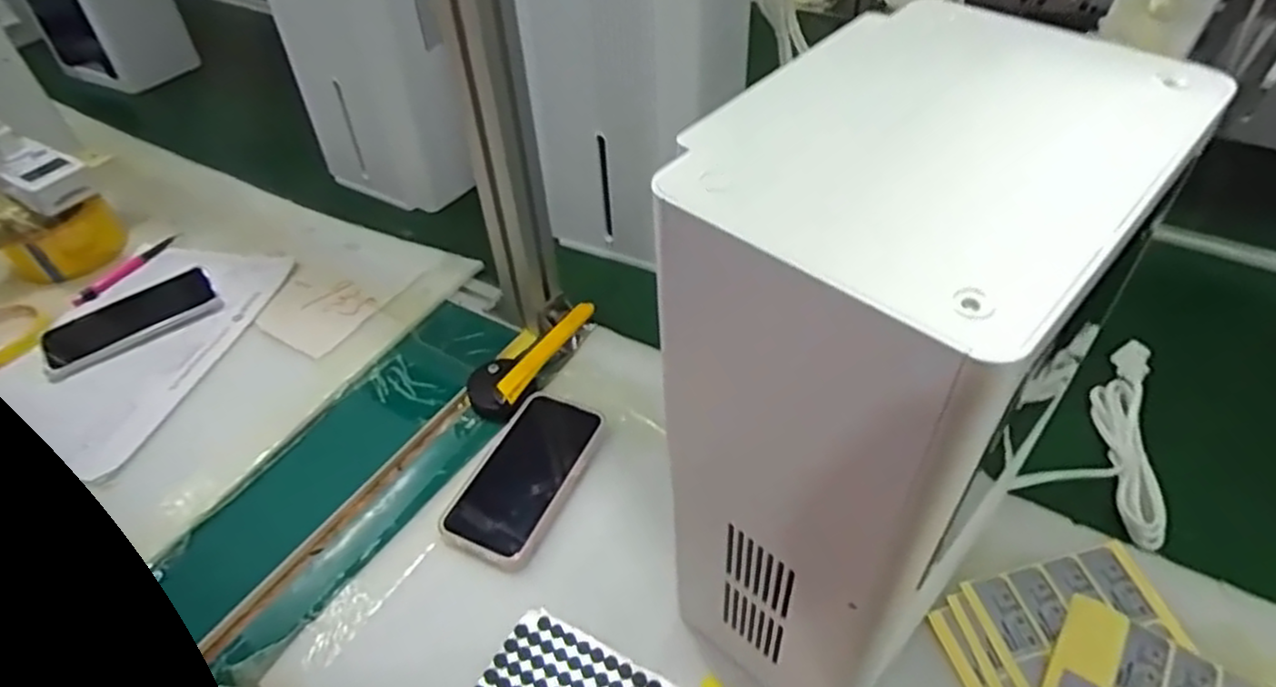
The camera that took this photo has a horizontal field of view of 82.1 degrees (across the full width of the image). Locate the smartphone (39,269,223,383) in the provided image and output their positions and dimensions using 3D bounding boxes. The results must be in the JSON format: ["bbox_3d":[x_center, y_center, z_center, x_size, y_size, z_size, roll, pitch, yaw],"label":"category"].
[{"bbox_3d":[-0.517,-0.023,0.748,0.162,0.008,0.082,-33,55,-21],"label":"smartphone"}]

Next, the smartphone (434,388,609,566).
[{"bbox_3d":[-0.090,0.103,0.588,0.079,0.014,0.151,19,48,19],"label":"smartphone"}]

